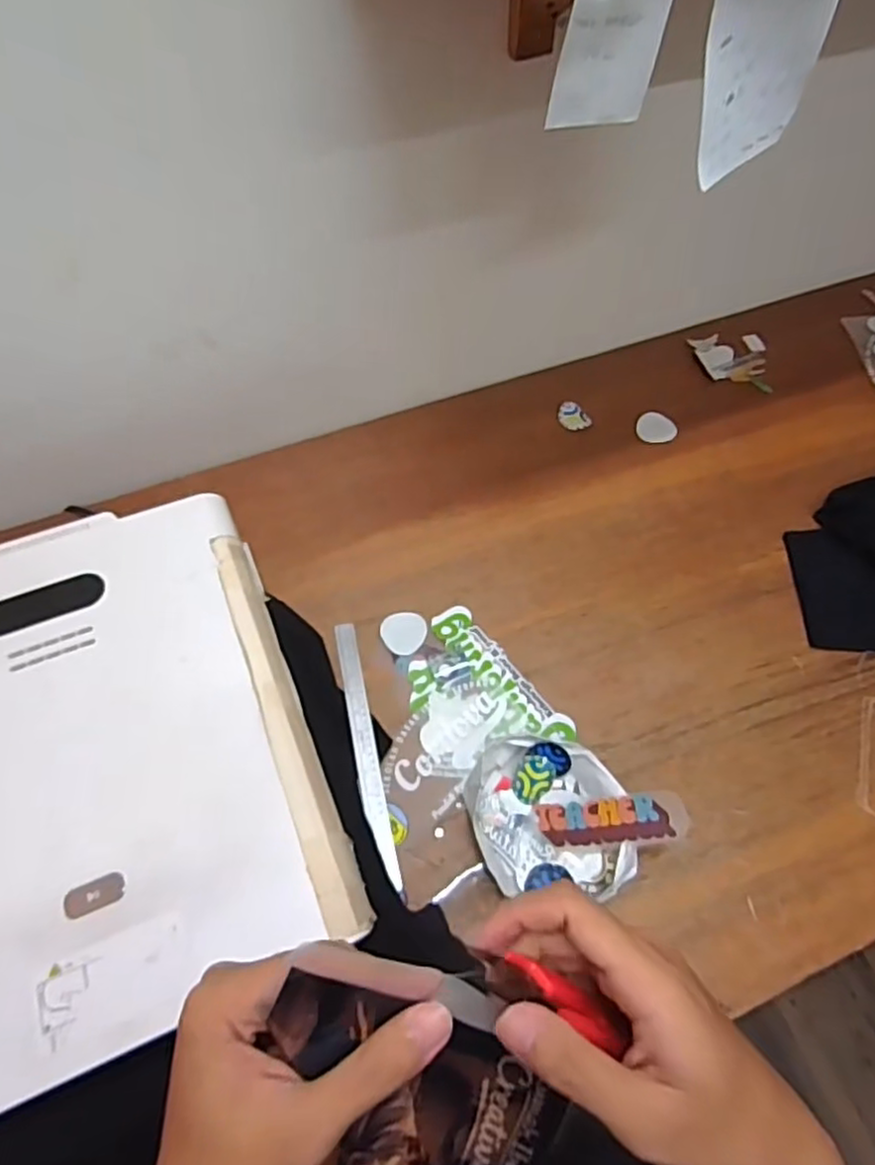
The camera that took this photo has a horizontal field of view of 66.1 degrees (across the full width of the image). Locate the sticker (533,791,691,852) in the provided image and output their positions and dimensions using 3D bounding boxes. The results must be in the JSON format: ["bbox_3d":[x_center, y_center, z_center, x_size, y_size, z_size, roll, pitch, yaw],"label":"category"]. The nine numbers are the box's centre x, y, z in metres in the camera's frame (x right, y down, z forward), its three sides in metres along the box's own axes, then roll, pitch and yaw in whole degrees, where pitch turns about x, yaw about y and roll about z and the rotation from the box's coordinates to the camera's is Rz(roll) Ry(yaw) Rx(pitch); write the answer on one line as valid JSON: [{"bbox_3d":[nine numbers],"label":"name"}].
[{"bbox_3d":[0.188,0.260,0.732,0.158,0.006,0.053,-11,59,13],"label":"sticker"}]

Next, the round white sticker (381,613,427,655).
[{"bbox_3d":[-0.045,0.066,0.882,0.058,0.004,0.060,1,59,-1],"label":"round white sticker"}]

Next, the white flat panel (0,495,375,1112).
[{"bbox_3d":[-0.339,0.154,0.636,0.407,0.038,0.515,-21,65,-11],"label":"white flat panel"}]

